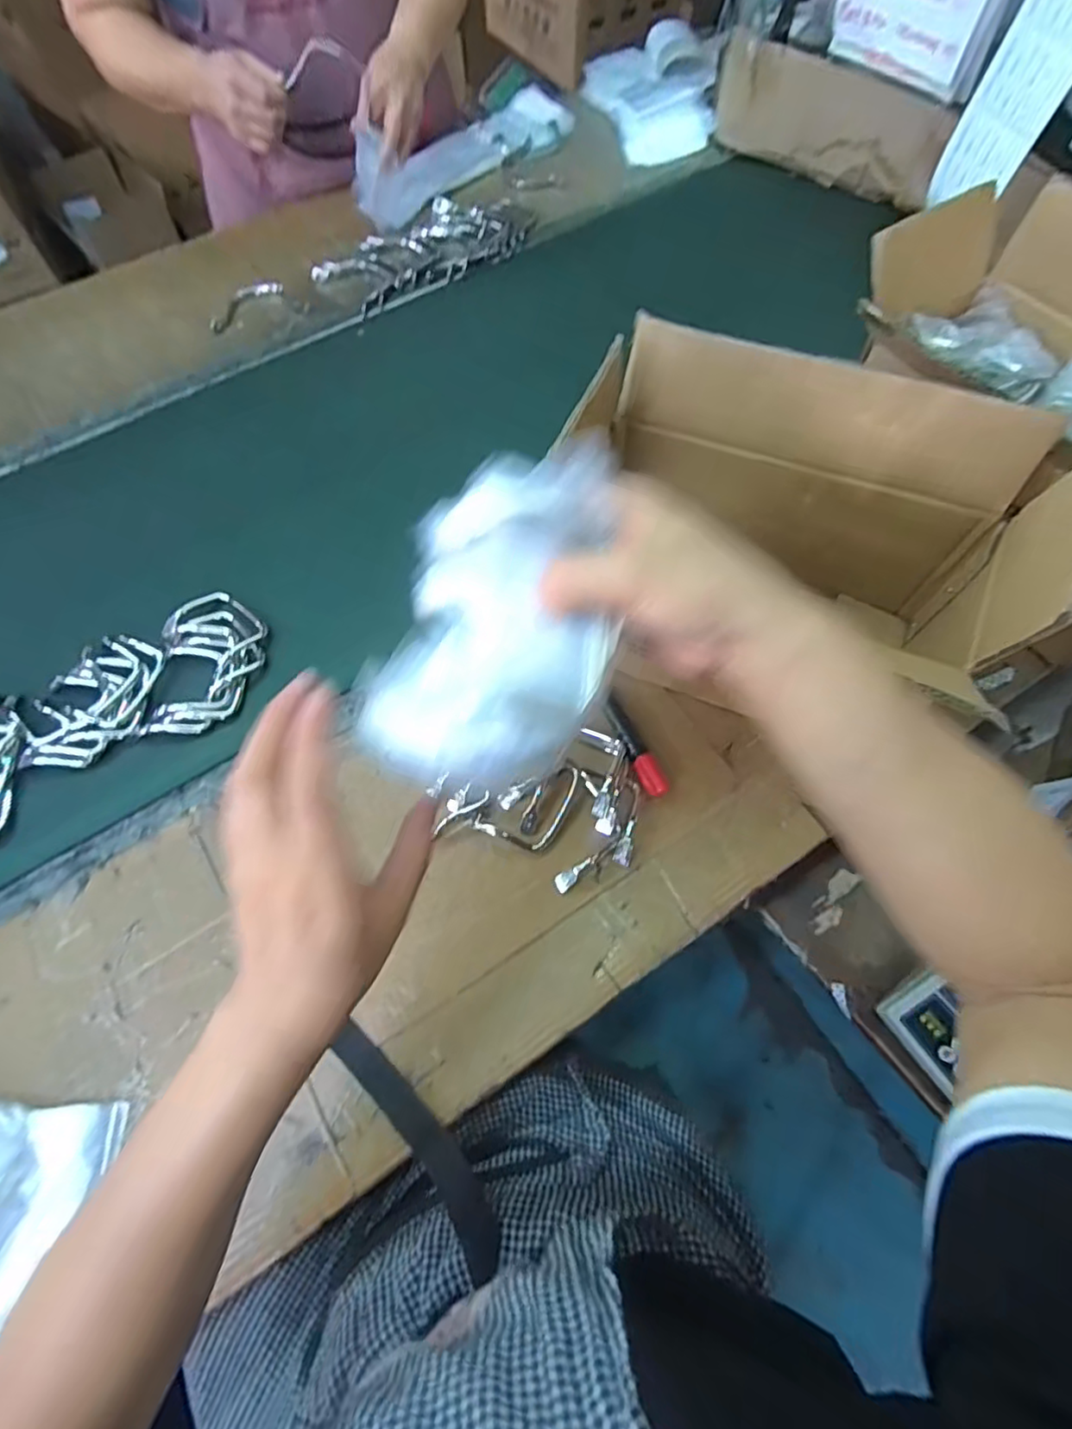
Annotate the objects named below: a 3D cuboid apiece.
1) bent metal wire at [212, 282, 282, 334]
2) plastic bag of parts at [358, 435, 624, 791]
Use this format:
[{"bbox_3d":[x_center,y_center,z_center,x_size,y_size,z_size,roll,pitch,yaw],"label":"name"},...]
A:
[{"bbox_3d":[-0.399,-0.563,0.862,0.027,0.022,0.115,40,72,19],"label":"bent metal wire"},{"bbox_3d":[-0.016,-0.044,0.275,0.098,0.049,0.147,11,65,7],"label":"plastic bag of parts"}]

